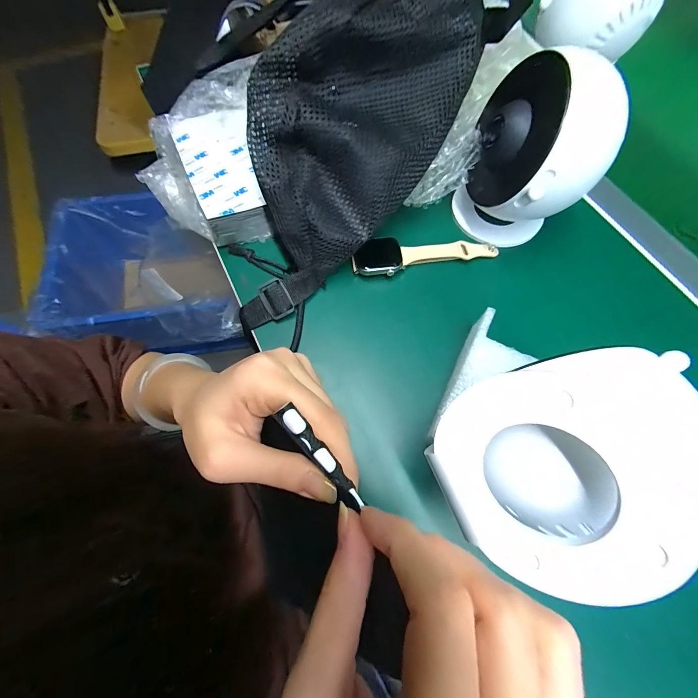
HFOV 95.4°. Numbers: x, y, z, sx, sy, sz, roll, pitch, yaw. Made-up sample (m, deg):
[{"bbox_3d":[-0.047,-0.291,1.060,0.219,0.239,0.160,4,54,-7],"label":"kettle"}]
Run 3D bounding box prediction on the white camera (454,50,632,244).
[{"bbox_3d":[0.139,-0.141,0.249,0.096,0.128,0.088,25,70,10],"label":"white camera"}]

